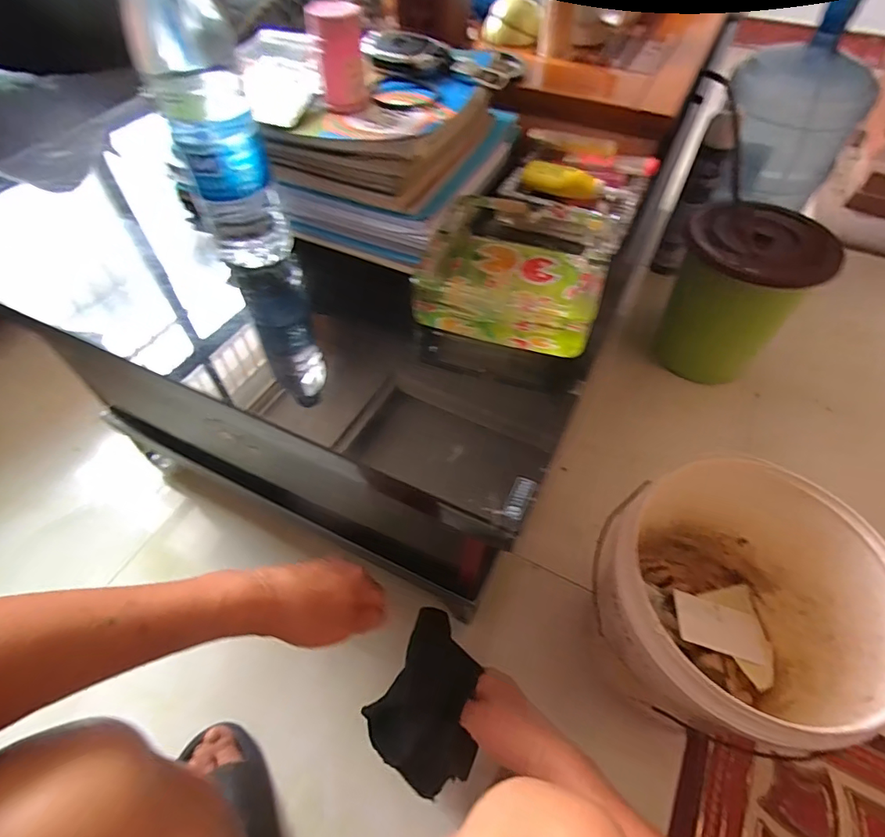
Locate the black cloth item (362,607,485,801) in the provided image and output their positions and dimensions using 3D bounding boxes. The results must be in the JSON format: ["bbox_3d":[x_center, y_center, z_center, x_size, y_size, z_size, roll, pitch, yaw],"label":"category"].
[{"bbox_3d":[-0.008,0.287,0.498,0.116,0.057,0.135,28,60,23],"label":"black cloth item"}]

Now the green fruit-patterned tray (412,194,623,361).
[{"bbox_3d":[0.064,-0.131,0.416,0.143,0.043,0.152,15,55,9],"label":"green fruit-patterned tray"}]

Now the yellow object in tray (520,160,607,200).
[{"bbox_3d":[0.110,-0.217,0.447,0.073,0.022,0.017,17,56,11],"label":"yellow object in tray"}]

